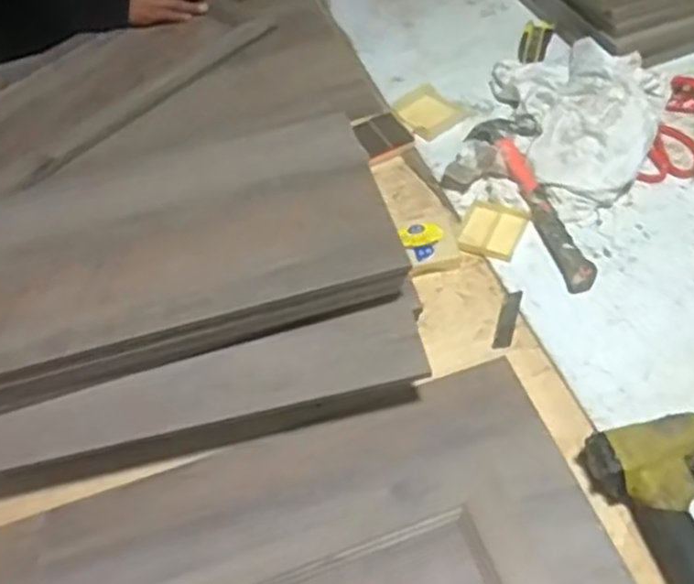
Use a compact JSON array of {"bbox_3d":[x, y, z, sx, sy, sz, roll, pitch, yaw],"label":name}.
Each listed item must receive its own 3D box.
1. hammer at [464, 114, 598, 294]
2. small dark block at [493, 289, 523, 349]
[{"bbox_3d":[0.199,-0.112,0.813,0.091,0.037,0.279,-10,50,-2],"label":"hammer"},{"bbox_3d":[0.161,0.027,0.732,0.017,0.004,0.074,13,53,16],"label":"small dark block"}]

